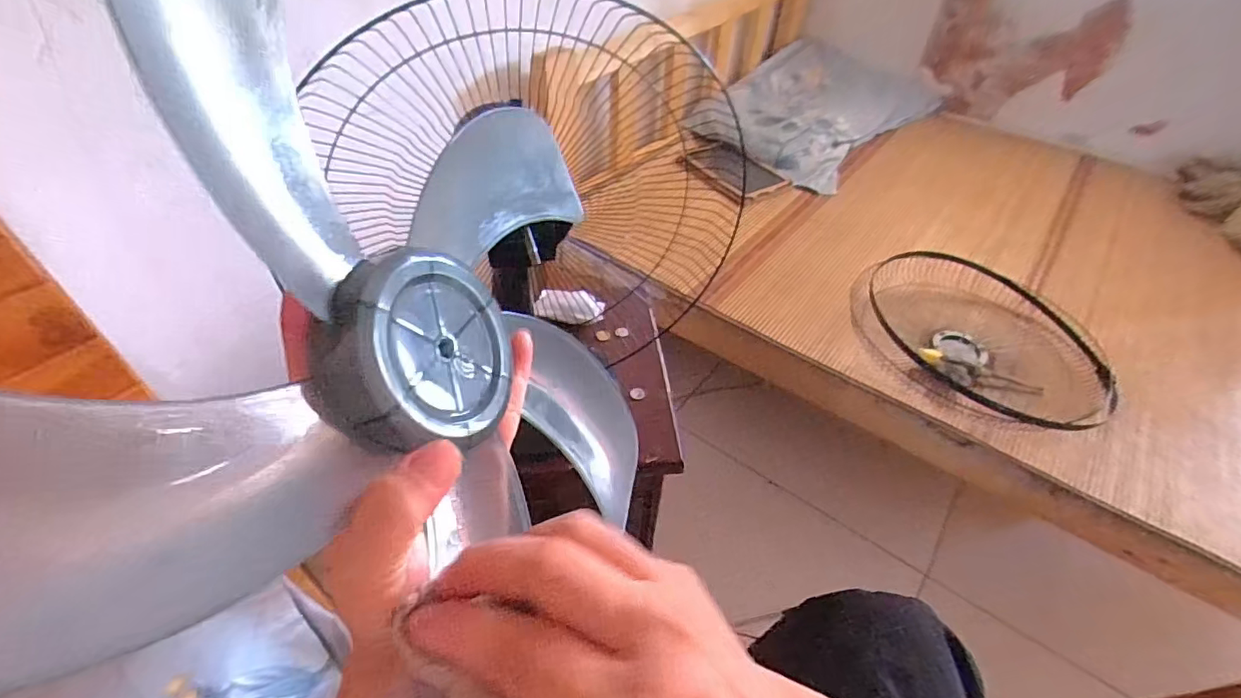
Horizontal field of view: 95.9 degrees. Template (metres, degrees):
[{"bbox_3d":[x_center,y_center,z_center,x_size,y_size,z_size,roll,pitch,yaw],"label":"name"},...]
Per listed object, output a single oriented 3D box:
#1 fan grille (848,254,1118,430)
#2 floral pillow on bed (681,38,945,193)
[{"bbox_3d":[0.601,-0.033,0.971,0.369,0.079,0.414,-6,46,-8],"label":"fan grille"},{"bbox_3d":[0.541,-0.676,1.574,0.449,0.124,0.646,35,53,28],"label":"floral pillow on bed"}]

